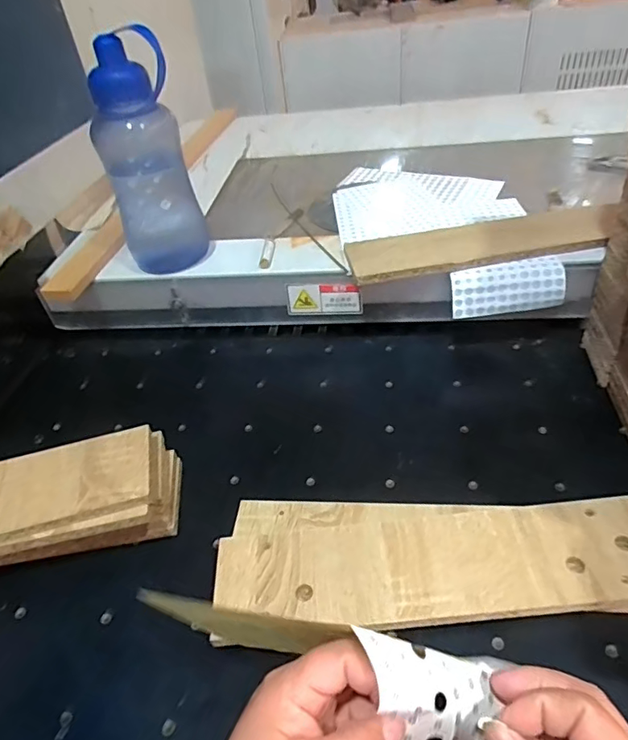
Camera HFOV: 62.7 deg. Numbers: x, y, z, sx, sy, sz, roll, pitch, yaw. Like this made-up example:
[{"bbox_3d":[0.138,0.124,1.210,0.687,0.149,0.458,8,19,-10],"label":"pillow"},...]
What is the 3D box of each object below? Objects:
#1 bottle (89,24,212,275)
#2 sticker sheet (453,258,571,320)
[{"bbox_3d":[-0.215,-0.264,0.657,0.088,0.262,0.095,25,50,33],"label":"bottle"},{"bbox_3d":[0.235,-0.099,0.627,0.129,0.056,0.013,-6,14,9],"label":"sticker sheet"}]

